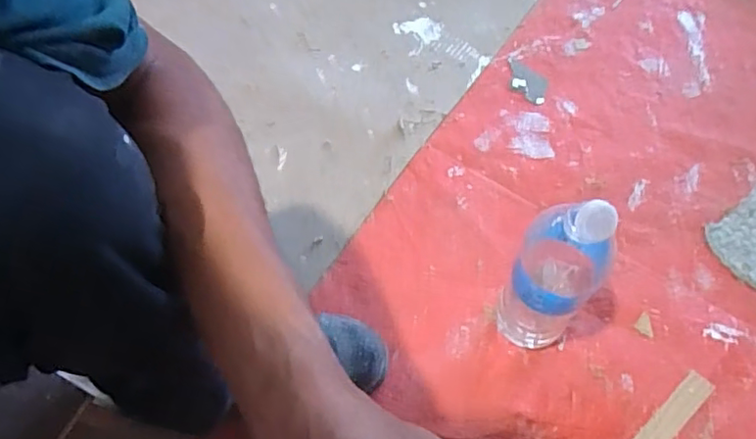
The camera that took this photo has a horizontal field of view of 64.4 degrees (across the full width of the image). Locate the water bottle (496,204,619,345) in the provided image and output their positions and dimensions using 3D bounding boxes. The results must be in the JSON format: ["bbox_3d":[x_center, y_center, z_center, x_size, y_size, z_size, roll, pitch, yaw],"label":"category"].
[{"bbox_3d":[0.156,0.061,0.550,0.072,0.263,0.055,22,67,13],"label":"water bottle"}]

